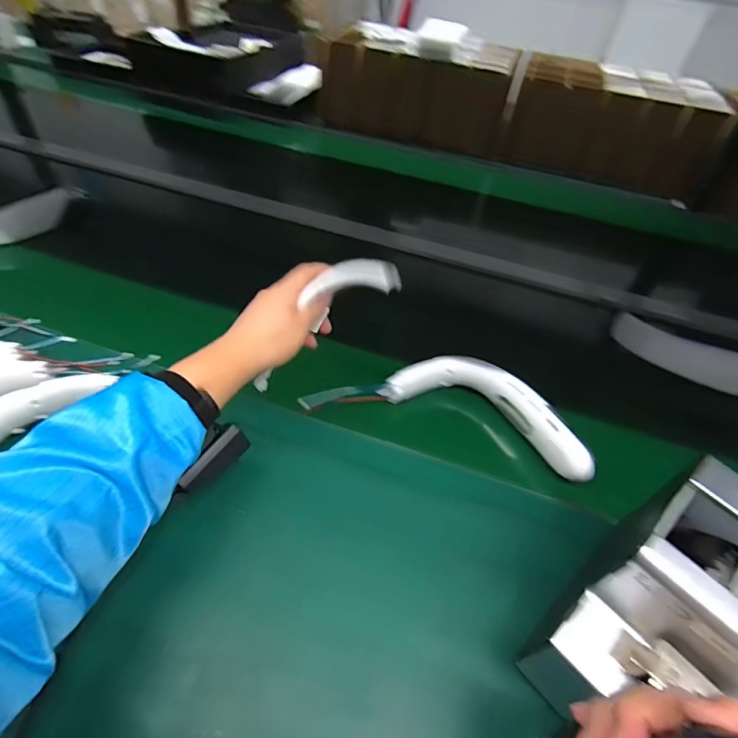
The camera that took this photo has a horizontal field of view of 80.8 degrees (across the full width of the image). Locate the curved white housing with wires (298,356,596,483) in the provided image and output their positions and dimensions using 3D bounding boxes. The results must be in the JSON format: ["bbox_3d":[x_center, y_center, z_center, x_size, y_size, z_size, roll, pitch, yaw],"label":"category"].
[{"bbox_3d":[0.096,0.038,0.513,0.317,0.052,0.111,16,47,8],"label":"curved white housing with wires"}]

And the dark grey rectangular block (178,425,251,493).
[{"bbox_3d":[-0.136,0.081,0.384,0.012,0.033,0.068,30,51,20],"label":"dark grey rectangular block"}]

